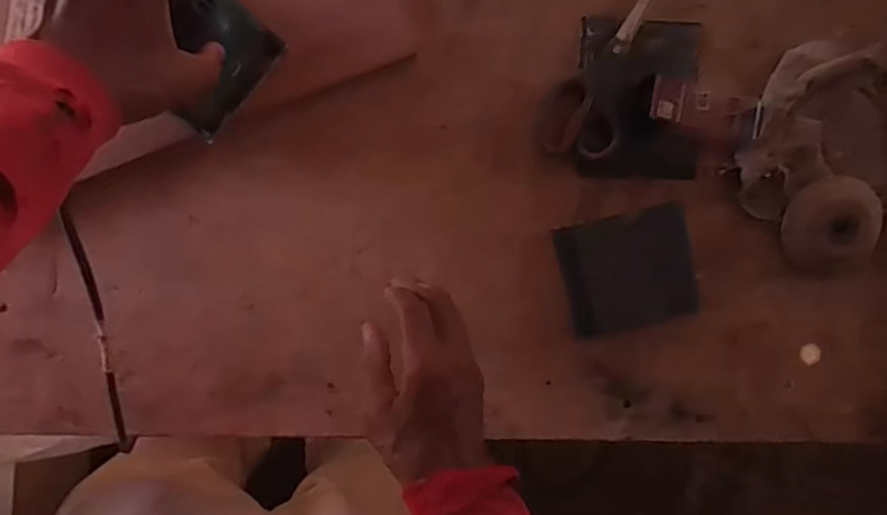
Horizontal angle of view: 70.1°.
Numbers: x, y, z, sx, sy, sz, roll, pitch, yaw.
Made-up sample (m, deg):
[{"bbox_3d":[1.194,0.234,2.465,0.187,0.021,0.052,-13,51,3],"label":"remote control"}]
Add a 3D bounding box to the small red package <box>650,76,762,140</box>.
[{"bbox_3d":[0.228,-0.127,0.550,0.104,0.023,0.035,10,93,-6],"label":"small red package"}]

